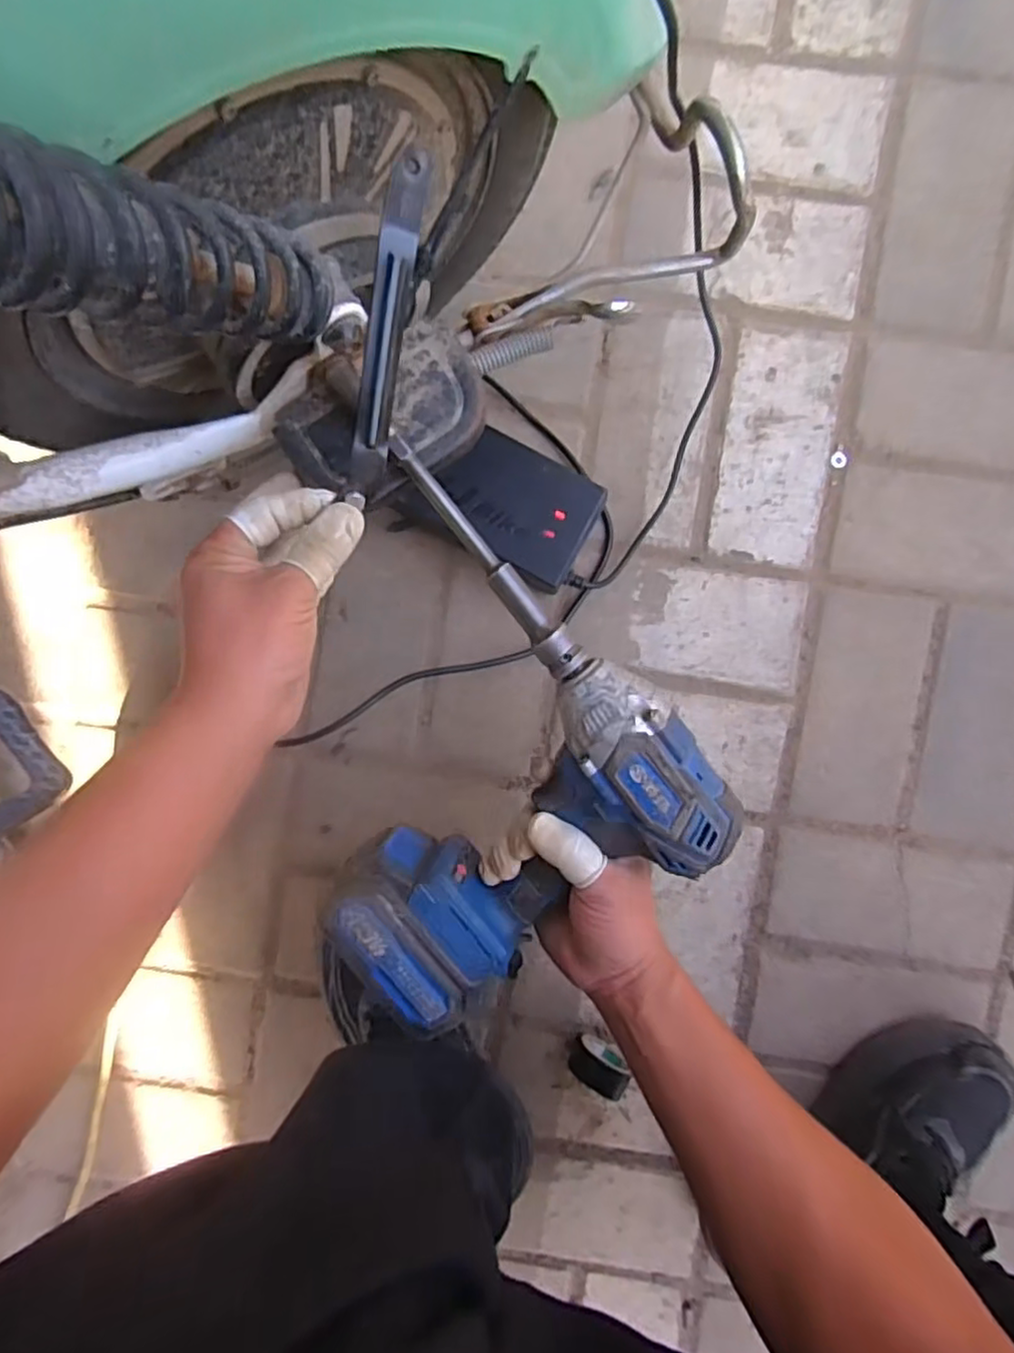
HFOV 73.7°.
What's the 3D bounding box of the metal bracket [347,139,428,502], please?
[{"bbox_3d":[-0.057,-0.159,0.316,0.017,0.011,0.145,14,110,1],"label":"metal bracket"}]

